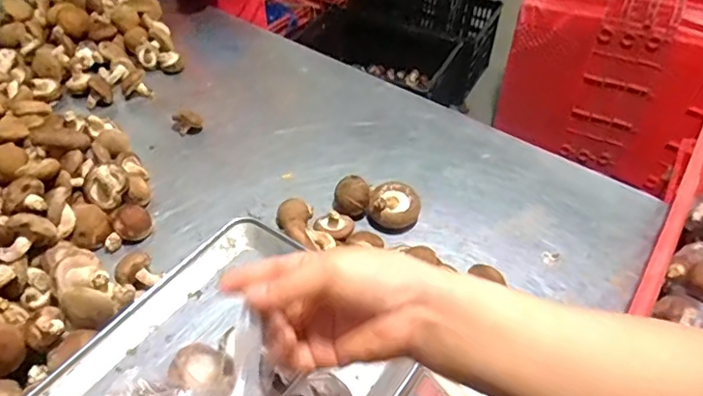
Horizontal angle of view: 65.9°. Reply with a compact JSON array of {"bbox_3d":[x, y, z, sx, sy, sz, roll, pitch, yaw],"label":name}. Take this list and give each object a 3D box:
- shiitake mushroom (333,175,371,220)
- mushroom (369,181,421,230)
[{"bbox_3d":[0.000,-0.002,0.723,0.045,0.044,0.049,5,45,-1],"label":"shiitake mushroom"},{"bbox_3d":[0.059,0.007,0.725,0.067,0.037,0.072,9,45,4],"label":"mushroom"}]

